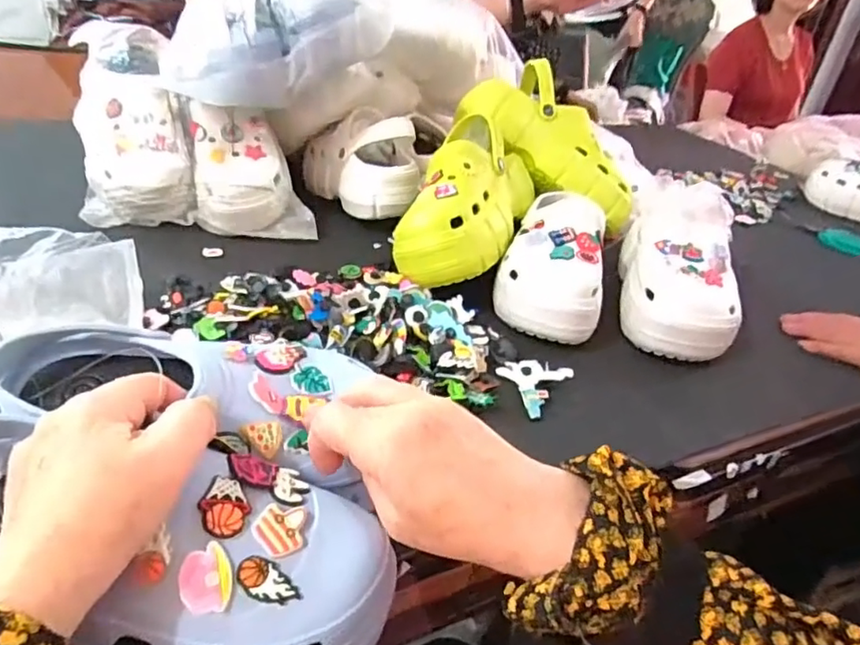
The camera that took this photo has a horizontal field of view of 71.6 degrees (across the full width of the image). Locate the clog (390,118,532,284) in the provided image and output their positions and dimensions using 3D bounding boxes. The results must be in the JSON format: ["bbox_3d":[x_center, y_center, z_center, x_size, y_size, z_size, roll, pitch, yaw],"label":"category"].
[{"bbox_3d":[0.041,-0.139,0.666,0.118,0.091,0.246,17,51,15],"label":"clog"}]

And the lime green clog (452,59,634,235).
[{"bbox_3d":[0.154,-0.210,0.798,0.135,0.100,0.246,-35,90,-18],"label":"lime green clog"}]

